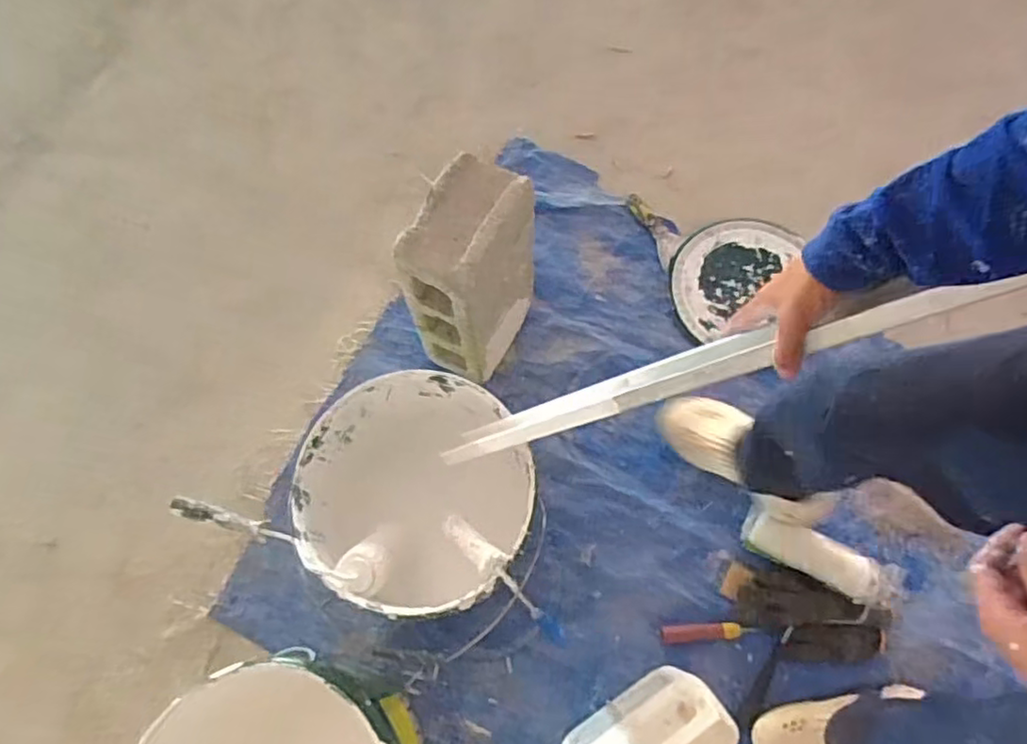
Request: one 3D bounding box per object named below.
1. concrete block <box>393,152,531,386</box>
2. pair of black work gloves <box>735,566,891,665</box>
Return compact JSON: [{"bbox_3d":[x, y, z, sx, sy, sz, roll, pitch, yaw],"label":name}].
[{"bbox_3d":[-0.065,-0.135,1.029,0.127,0.378,0.186,25,73,10],"label":"concrete block"},{"bbox_3d":[0.445,0.374,0.995,0.211,0.055,0.114,23,72,10],"label":"pair of black work gloves"}]

